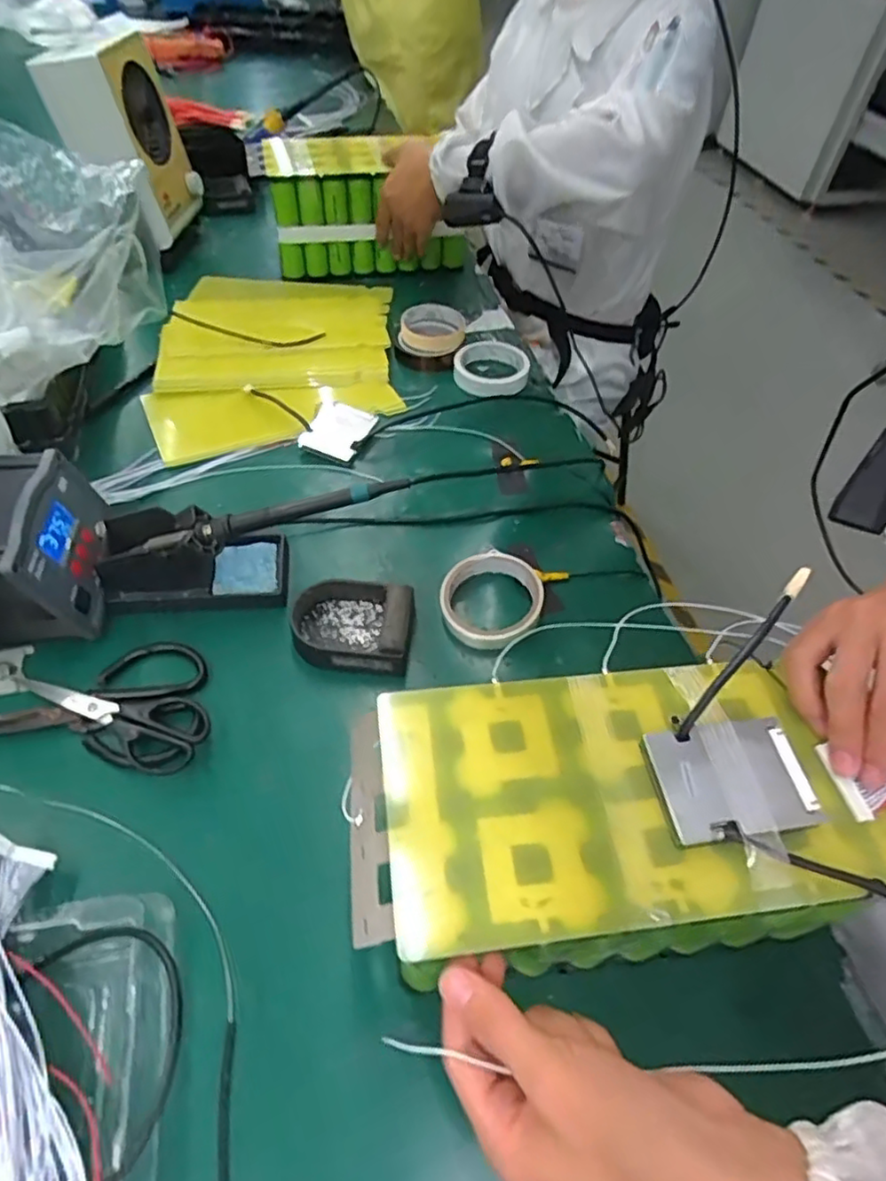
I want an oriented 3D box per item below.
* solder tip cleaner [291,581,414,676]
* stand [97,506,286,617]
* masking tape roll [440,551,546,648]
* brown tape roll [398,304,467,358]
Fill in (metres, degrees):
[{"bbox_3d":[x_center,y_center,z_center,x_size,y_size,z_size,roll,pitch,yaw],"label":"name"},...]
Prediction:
[{"bbox_3d":[-0.077,0.029,0.554,0.104,0.041,0.079,5,50,-1],"label":"solder tip cleaner"},{"bbox_3d":[-0.216,-0.029,0.564,0.152,0.066,0.078,-6,51,-11],"label":"stand"},{"bbox_3d":[0.043,0.007,0.577,0.088,0.024,0.091,3,50,-3],"label":"masking tape roll"},{"bbox_3d":[-0.014,-0.335,0.837,0.083,0.031,0.090,3,50,-3],"label":"brown tape roll"}]

